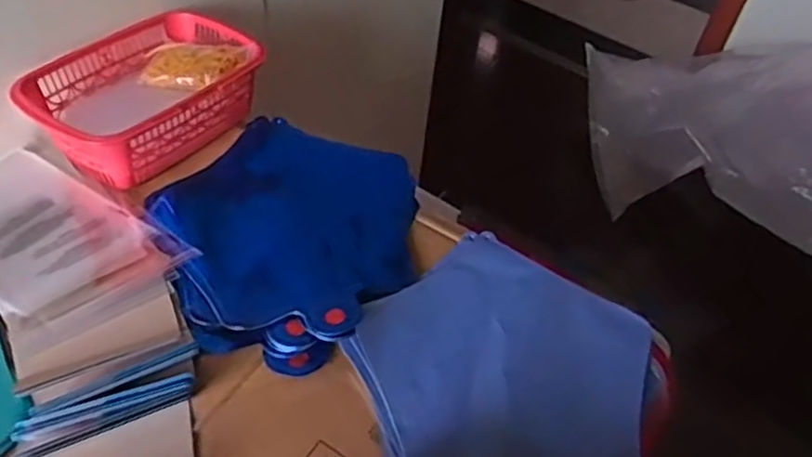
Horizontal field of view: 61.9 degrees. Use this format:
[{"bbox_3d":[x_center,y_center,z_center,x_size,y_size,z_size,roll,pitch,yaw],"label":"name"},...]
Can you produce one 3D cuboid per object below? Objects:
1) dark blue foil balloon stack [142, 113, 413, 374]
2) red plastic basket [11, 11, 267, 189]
[{"bbox_3d":[-0.101,-0.006,0.597,0.228,0.025,0.241,35,53,24],"label":"dark blue foil balloon stack"},{"bbox_3d":[-0.254,-0.129,0.664,0.141,0.073,0.207,28,50,18],"label":"red plastic basket"}]

